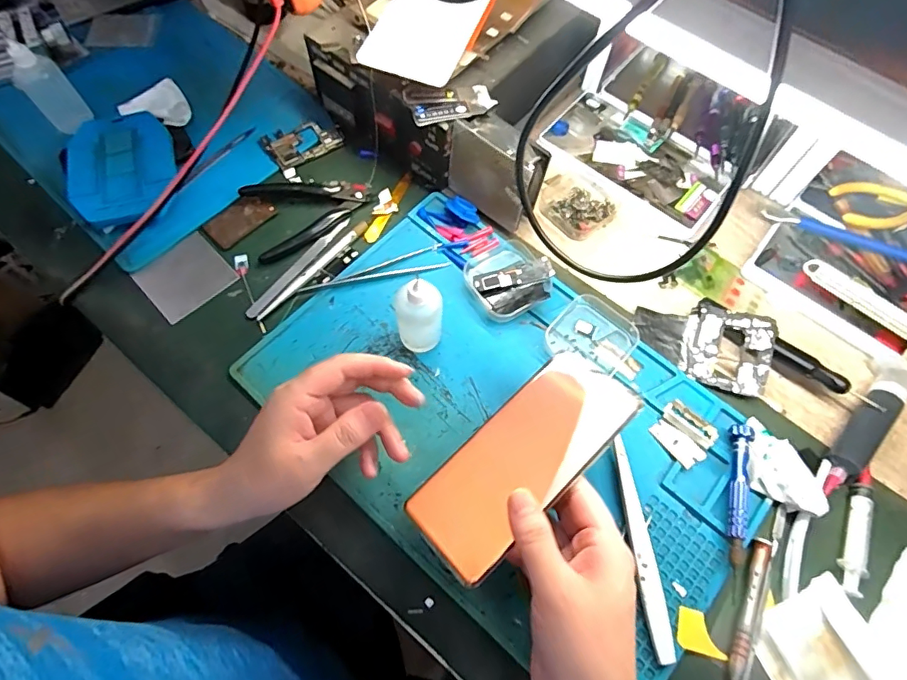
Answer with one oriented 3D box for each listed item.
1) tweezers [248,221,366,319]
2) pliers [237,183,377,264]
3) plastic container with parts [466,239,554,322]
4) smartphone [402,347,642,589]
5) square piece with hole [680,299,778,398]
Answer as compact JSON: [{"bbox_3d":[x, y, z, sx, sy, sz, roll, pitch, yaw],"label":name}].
[{"bbox_3d":[-0.130,-0.065,0.444,0.025,0.004,0.128,38,71,14],"label":"tweezers"},{"bbox_3d":[-0.136,-0.125,0.464,0.115,0.015,0.073,-29,70,-13],"label":"pliers"},{"bbox_3d":[0.048,-0.054,0.436,0.066,0.019,0.066,-24,69,-11],"label":"plastic container with parts"},{"bbox_3d":[0.046,0.078,0.338,0.160,0.010,0.071,-43,56,-8],"label":"smartphone"},{"bbox_3d":[0.226,0.008,0.417,0.067,0.004,0.070,22,81,21],"label":"square piece with hole"}]

